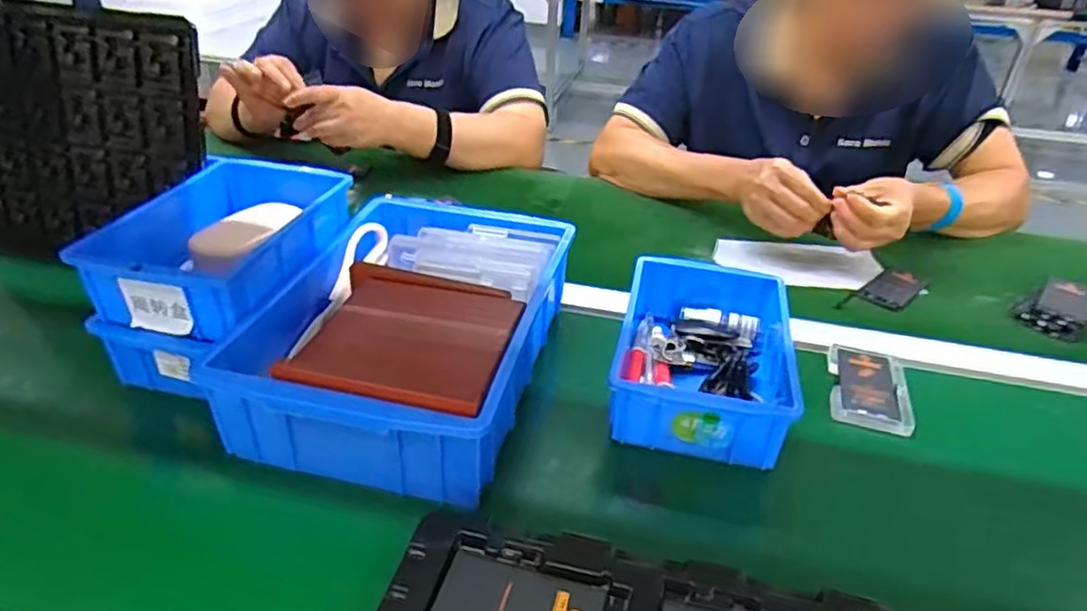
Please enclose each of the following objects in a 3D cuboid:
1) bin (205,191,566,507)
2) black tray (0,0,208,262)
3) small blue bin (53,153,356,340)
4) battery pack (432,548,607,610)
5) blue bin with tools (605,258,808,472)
[{"bbox_3d":[-0.101,0.022,0.562,0.198,0.106,0.295,10,36,9],"label":"bin"},{"bbox_3d":[-0.478,-0.166,0.663,0.306,0.242,0.023,8,14,8],"label":"black tray"},{"bbox_3d":[-0.260,-0.058,0.561,0.134,0.059,0.208,9,34,10],"label":"small blue bin"},{"bbox_3d":[-0.012,0.162,0.361,0.087,0.005,0.044,10,37,10],"label":"battery pack"},{"bbox_3d":[0.132,0.043,0.563,0.129,0.070,0.203,10,37,10],"label":"blue bin with tools"}]

